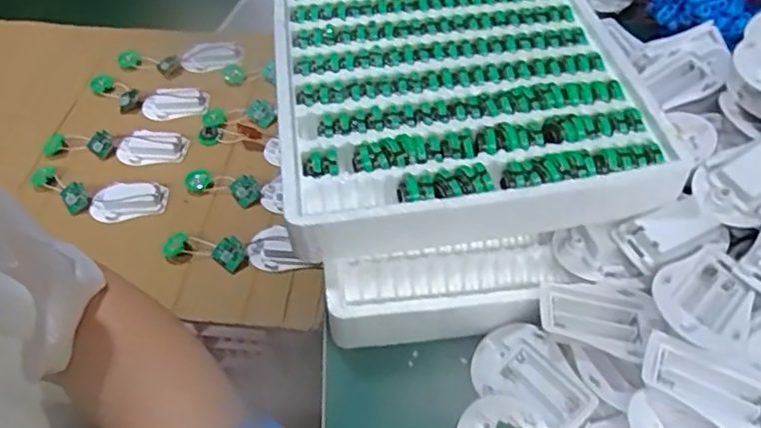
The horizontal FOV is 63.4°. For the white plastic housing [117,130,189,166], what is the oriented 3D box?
[{"bbox_3d":[-0.265,-0.076,0.712,0.077,0.021,0.036,-3,51,-1],"label":"white plastic housing"}]

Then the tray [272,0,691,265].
[{"bbox_3d":[0.046,-0.131,0.485,0.249,0.051,0.363,-7,51,-4],"label":"tray"}]

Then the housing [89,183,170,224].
[{"bbox_3d":[-0.269,-0.014,0.659,0.079,0.017,0.039,-6,51,-4],"label":"housing"}]

